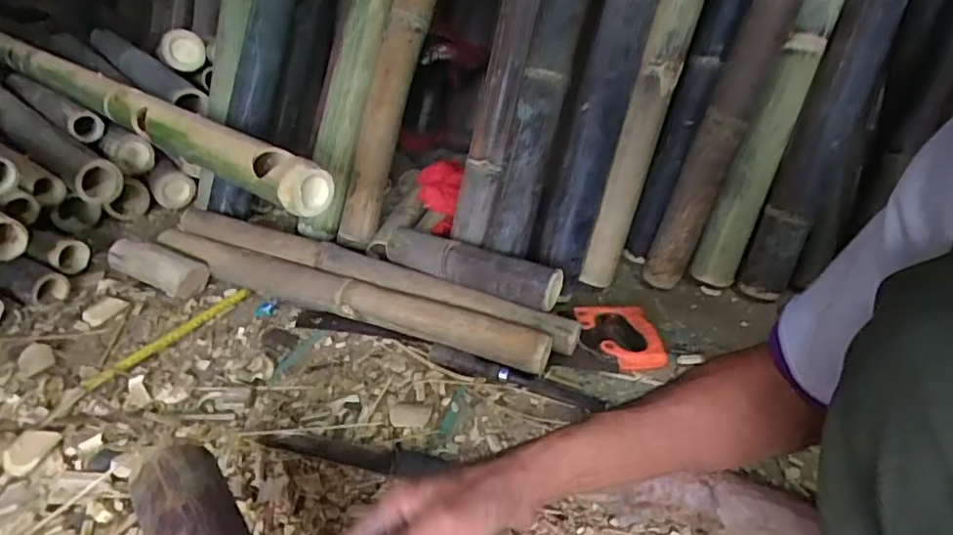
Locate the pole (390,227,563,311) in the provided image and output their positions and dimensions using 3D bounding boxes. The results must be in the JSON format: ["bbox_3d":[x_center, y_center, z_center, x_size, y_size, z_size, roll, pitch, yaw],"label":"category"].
[{"bbox_3d":[-0.009,-0.001,0.833,0.268,0.059,0.051,17,37,22],"label":"pole"}]

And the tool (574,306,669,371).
[{"bbox_3d":[0.203,0.094,0.820,0.098,0.025,0.122,-5,34,-9],"label":"tool"}]

